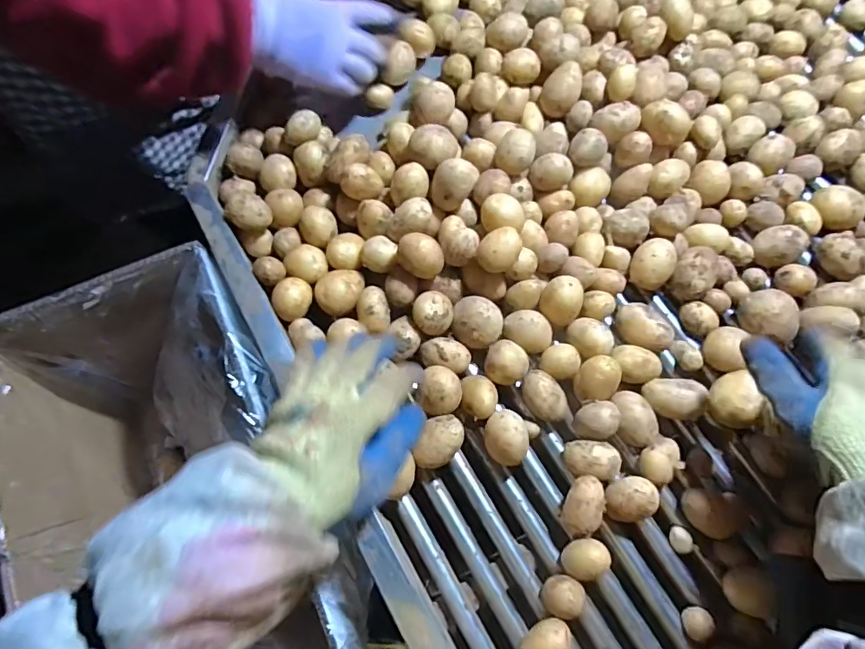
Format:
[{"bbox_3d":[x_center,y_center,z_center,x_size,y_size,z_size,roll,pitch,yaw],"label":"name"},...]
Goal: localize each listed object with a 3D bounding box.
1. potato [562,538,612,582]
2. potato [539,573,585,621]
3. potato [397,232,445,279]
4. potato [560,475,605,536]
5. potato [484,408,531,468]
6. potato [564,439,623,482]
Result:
[{"bbox_3d":[0.135,0.208,0.435,0.031,0.036,0.036,32,74,8],"label":"potato"},{"bbox_3d":[0.112,0.235,0.423,0.028,0.033,0.034,29,74,7],"label":"potato"},{"bbox_3d":[-0.011,-0.066,0.485,0.045,0.036,0.037,5,73,-1],"label":"potato"},{"bbox_3d":[0.137,0.166,0.447,0.033,0.039,0.052,22,73,5],"label":"potato"},{"bbox_3d":[0.069,0.107,0.465,0.041,0.044,0.047,21,73,4],"label":"potato"},{"bbox_3d":[0.150,0.129,0.466,0.049,0.033,0.034,10,73,1],"label":"potato"}]

